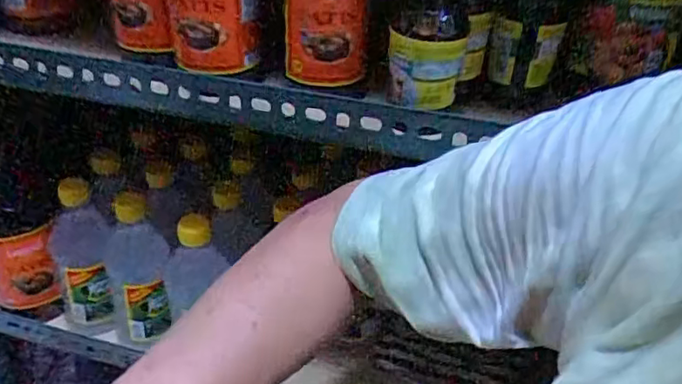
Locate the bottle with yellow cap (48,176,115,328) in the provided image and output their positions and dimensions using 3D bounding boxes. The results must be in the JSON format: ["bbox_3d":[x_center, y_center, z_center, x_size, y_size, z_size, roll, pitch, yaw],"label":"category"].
[{"bbox_3d":[-0.260,0.067,0.597,0.053,0.167,0.050,-13,38,-23],"label":"bottle with yellow cap"}]

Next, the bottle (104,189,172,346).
[{"bbox_3d":[-0.201,0.080,0.590,0.060,0.164,0.061,-13,38,-23],"label":"bottle"}]

